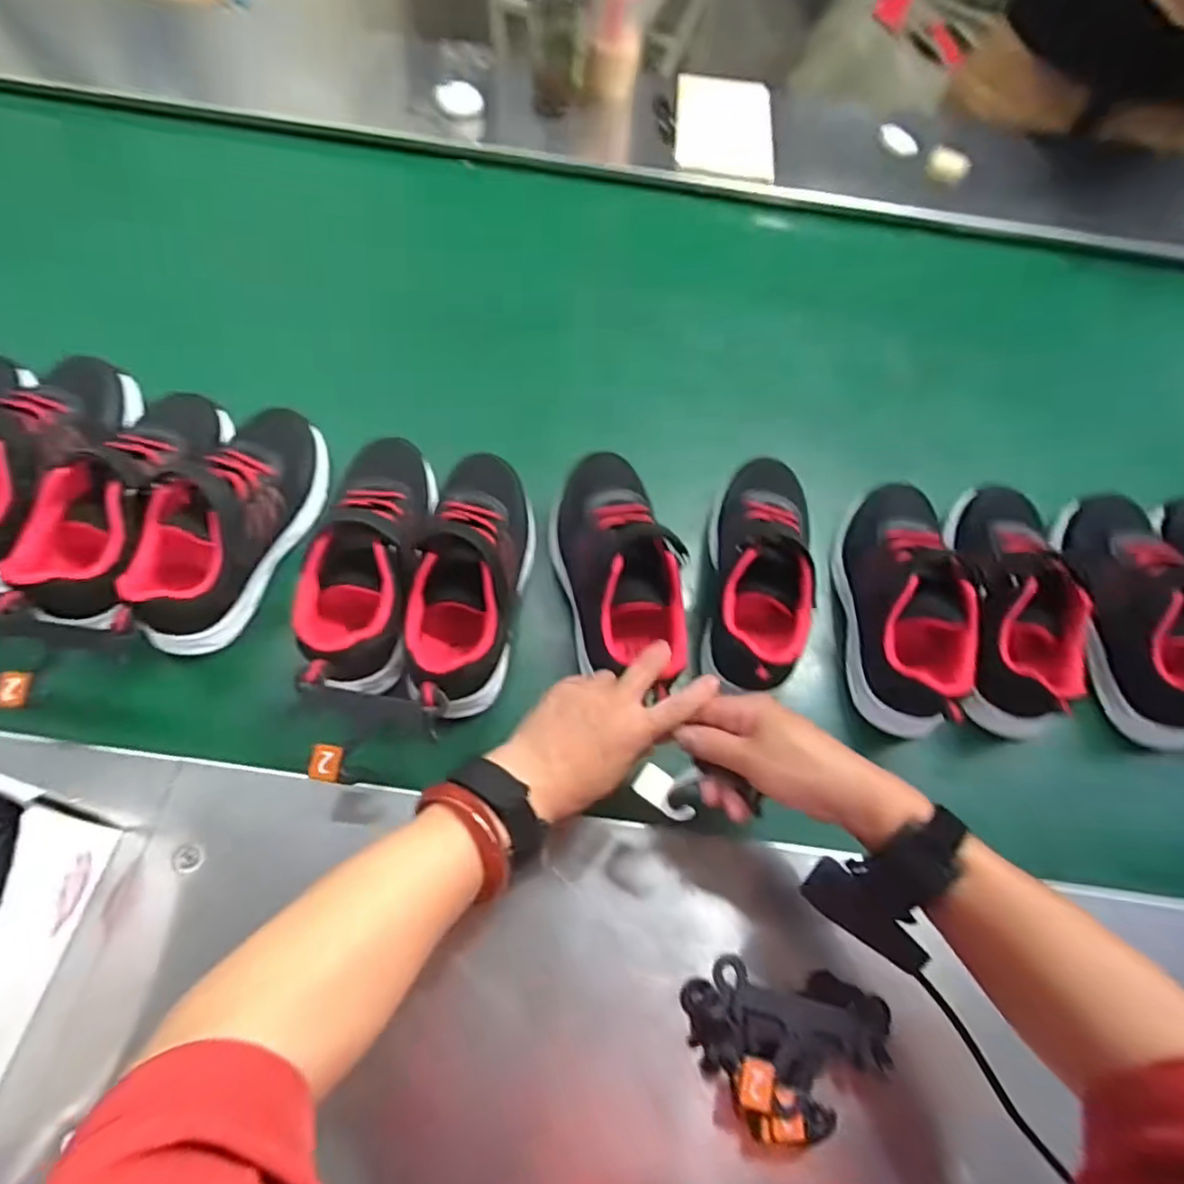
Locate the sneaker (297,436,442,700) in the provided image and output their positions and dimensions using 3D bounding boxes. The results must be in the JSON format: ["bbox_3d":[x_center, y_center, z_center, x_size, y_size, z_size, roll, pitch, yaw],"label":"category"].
[{"bbox_3d":[-0.177,-0.033,0.514,0.096,0.088,0.229,2,63,-3],"label":"sneaker"}]

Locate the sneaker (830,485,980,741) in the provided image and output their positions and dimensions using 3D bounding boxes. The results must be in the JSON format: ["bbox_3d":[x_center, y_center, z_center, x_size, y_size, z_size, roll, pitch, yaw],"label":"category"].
[{"bbox_3d":[0.263,0.004,0.539,0.082,0.076,0.217,4,63,-1],"label":"sneaker"}]

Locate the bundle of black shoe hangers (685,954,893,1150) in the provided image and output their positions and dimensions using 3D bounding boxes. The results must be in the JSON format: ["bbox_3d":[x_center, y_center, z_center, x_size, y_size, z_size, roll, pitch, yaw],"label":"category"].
[{"bbox_3d":[0.119,0.280,0.397,0.118,0.036,0.088,4,63,-1],"label":"bundle of black shoe hangers"}]

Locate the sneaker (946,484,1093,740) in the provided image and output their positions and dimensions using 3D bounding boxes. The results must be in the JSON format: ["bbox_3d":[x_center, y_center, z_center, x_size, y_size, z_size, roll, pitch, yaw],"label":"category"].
[{"bbox_3d":[0.354,-0.004,0.541,0.096,0.072,0.228,7,63,0],"label":"sneaker"}]

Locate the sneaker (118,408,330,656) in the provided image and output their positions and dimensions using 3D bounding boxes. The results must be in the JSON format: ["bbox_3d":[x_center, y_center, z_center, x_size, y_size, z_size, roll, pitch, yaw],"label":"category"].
[{"bbox_3d":[-0.297,-0.064,0.529,0.087,0.075,0.226,20,64,7],"label":"sneaker"}]

